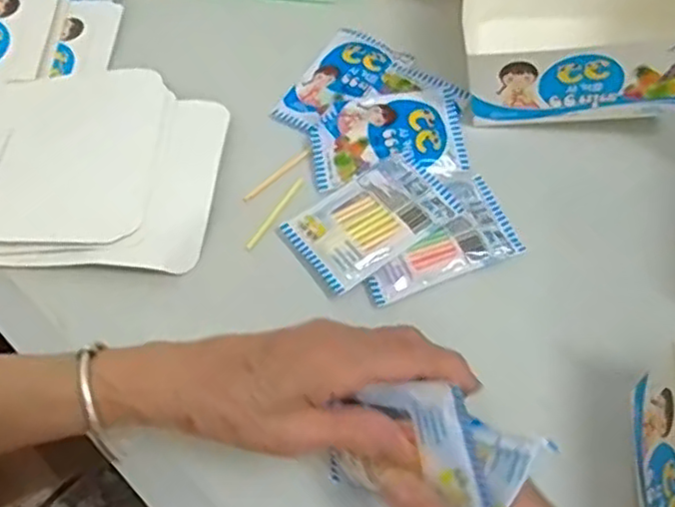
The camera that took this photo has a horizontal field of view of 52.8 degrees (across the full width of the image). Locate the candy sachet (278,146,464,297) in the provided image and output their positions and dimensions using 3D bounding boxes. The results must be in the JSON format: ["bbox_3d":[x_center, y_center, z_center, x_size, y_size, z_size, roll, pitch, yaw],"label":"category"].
[{"bbox_3d":[0.023,-0.023,0.442,0.102,0.006,0.065,-35,65,-16],"label":"candy sachet"}]

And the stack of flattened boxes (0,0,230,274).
[{"bbox_3d":[-0.234,-0.108,0.488,0.302,0.027,0.247,1,61,3],"label":"stack of flattened boxes"}]

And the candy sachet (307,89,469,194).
[{"bbox_3d":[0.035,-0.081,0.470,0.106,0.011,0.066,-9,61,-3],"label":"candy sachet"}]

